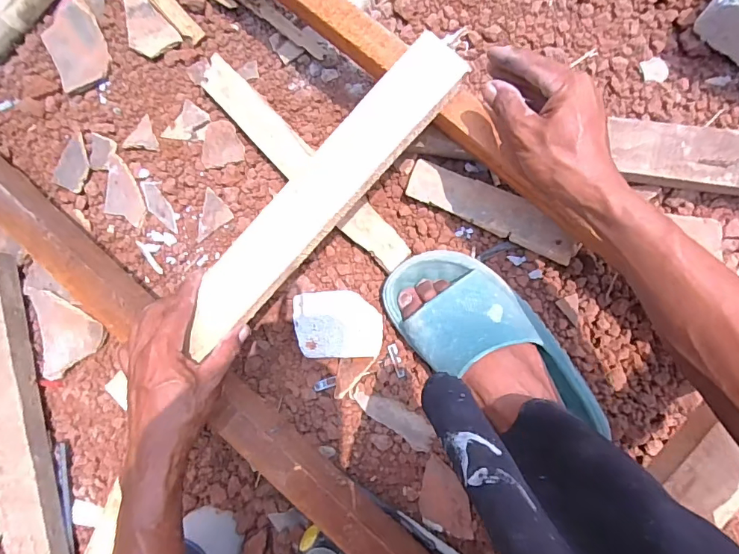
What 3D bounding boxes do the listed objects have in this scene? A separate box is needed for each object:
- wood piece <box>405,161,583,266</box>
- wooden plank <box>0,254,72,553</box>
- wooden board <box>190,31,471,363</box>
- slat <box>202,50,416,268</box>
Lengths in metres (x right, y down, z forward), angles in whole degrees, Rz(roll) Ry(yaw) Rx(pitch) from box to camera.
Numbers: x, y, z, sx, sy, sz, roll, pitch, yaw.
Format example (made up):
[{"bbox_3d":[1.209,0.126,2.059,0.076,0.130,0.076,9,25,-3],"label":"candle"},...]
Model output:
[{"bbox_3d":[0.138,-0.077,0.511,0.196,0.008,0.048,27,86,12],"label":"wood piece"},{"bbox_3d":[-0.463,0.198,0.592,0.064,0.059,0.454,-12,87,9],"label":"wooden plank"},{"bbox_3d":[-0.049,-0.076,0.430,0.059,0.022,0.352,43,94,7],"label":"wooden board"},{"bbox_3d":[-0.083,-0.140,0.562,0.047,0.022,0.341,-45,83,6],"label":"slat"}]

